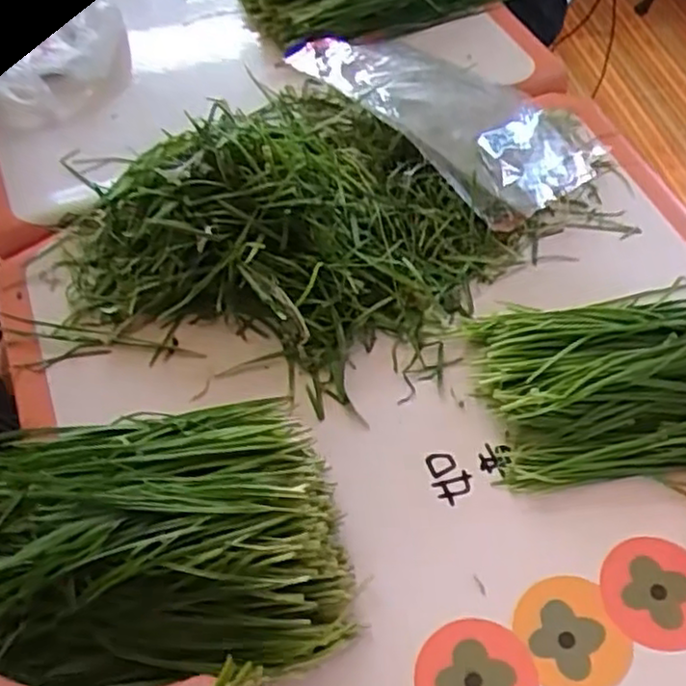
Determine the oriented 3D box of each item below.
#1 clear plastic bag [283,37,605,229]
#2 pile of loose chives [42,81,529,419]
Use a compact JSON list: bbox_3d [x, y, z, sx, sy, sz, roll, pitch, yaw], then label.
[{"bbox_3d":[0.139,-0.302,0.889,0.215,0.067,0.366,-35,64,-20],"label":"clear plastic bag"},{"bbox_3d":[-0.069,-0.125,0.761,0.384,0.113,0.424,37,65,21],"label":"pile of loose chives"}]

